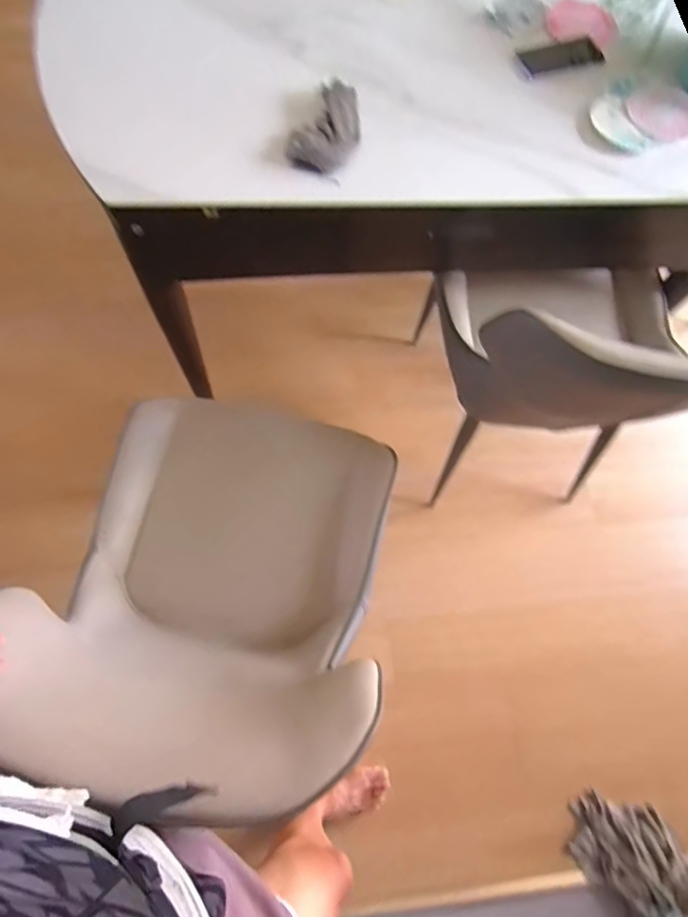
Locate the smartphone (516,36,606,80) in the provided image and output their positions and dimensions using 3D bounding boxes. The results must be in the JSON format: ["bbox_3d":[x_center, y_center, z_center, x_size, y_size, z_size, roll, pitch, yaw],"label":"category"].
[{"bbox_3d":[0.376,-0.694,0.923,0.158,0.014,0.070,-19,73,-10],"label":"smartphone"}]

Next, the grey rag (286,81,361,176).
[{"bbox_3d":[-0.021,-0.506,0.816,0.088,0.020,0.175,27,72,6],"label":"grey rag"}]

